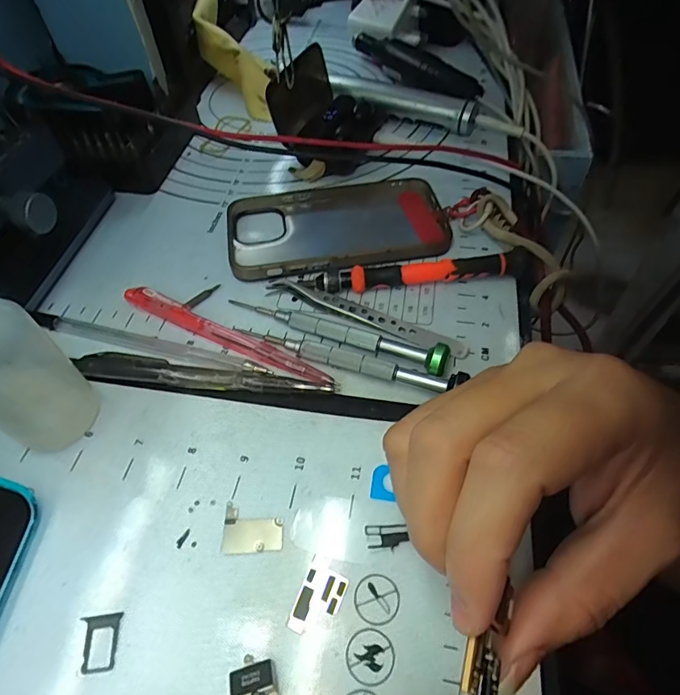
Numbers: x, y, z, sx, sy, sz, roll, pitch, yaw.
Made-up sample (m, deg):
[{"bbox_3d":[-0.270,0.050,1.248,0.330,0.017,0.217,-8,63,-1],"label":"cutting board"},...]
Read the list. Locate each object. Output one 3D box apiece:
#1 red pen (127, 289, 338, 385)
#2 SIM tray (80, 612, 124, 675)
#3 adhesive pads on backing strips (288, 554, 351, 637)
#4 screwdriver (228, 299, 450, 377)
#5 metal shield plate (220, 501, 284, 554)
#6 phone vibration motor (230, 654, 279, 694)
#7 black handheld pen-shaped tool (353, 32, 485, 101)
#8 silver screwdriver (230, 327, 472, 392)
[{"bbox_3d":[-0.060,-0.008,0.240,0.127,0.013,0.011,21,58,17],"label":"red pen"},{"bbox_3d":[-0.088,0.106,0.166,0.014,0.004,0.018,-7,54,-3],"label":"SIM tray"},{"bbox_3d":[-0.008,0.093,0.173,0.016,0.004,0.026,19,57,15],"label":"adhesive pads on backing strips"},{"bbox_3d":[-0.004,-0.009,0.238,0.119,0.012,0.014,17,57,15],"label":"screwdriver"},{"bbox_3d":[-0.036,0.073,0.188,0.024,0.004,0.019,-1,54,2],"label":"metal shield plate"},{"bbox_3d":[-0.029,0.113,0.157,0.015,0.008,0.015,-13,54,-7],"label":"phone vibration motor"},{"bbox_3d":[0.063,-0.249,0.404,0.021,0.023,0.155,-30,58,-18],"label":"black handheld pen-shaped tool"},{"bbox_3d":[0.002,0.005,0.228,0.116,0.010,0.009,14,56,13],"label":"silver screwdriver"}]

